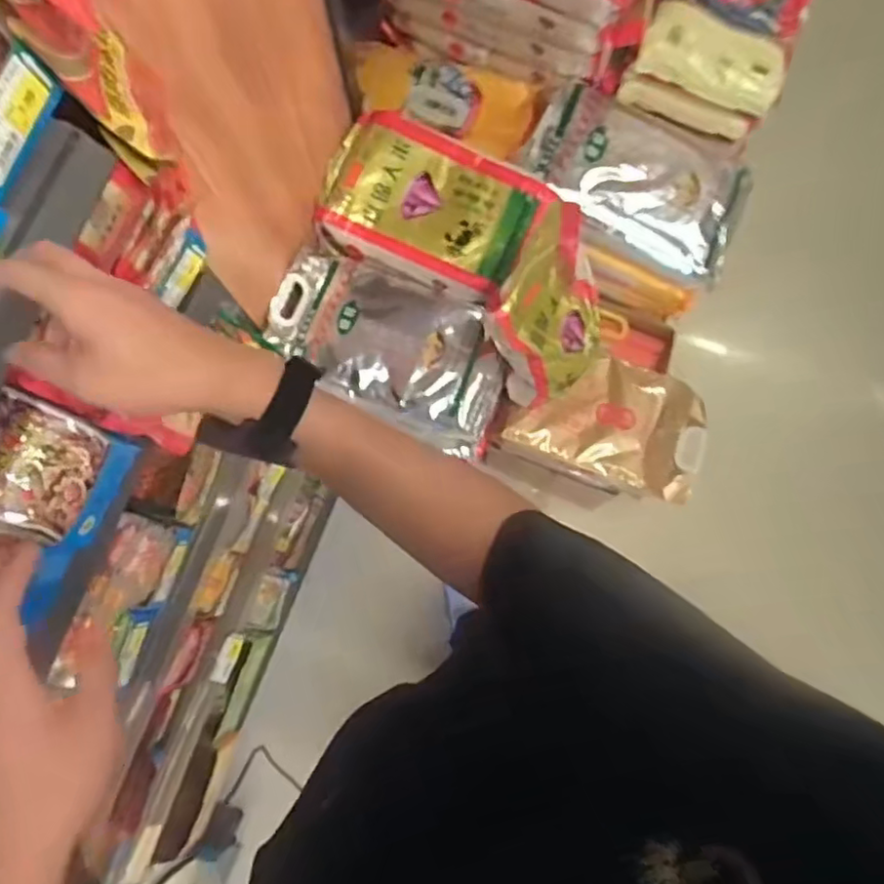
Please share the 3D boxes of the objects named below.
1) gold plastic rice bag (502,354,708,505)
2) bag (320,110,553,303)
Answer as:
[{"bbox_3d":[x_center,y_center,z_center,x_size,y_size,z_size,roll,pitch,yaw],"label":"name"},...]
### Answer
[{"bbox_3d":[0.351,-0.034,1.315,0.396,0.143,0.244,13,79,4],"label":"gold plastic rice bag"},{"bbox_3d":[-0.016,-0.431,1.193,0.405,0.109,0.254,24,80,6],"label":"bag"}]

